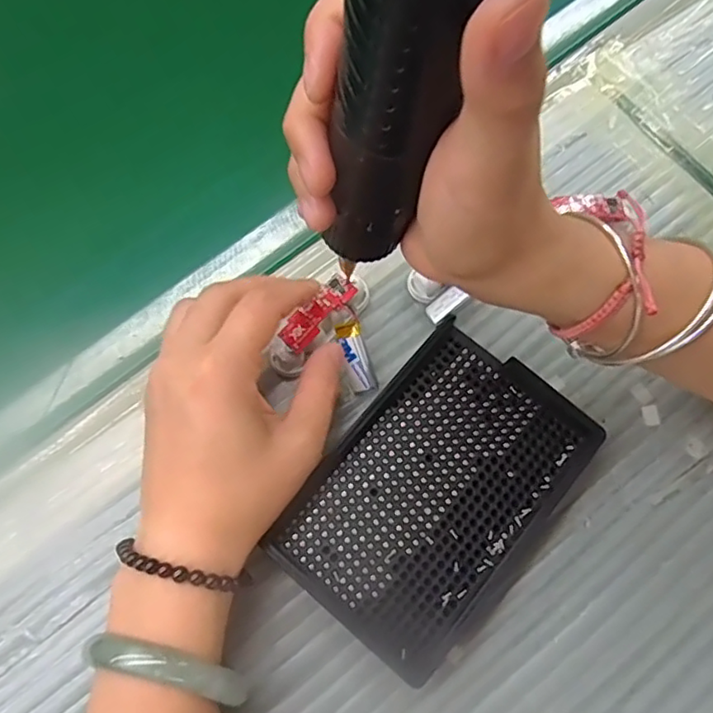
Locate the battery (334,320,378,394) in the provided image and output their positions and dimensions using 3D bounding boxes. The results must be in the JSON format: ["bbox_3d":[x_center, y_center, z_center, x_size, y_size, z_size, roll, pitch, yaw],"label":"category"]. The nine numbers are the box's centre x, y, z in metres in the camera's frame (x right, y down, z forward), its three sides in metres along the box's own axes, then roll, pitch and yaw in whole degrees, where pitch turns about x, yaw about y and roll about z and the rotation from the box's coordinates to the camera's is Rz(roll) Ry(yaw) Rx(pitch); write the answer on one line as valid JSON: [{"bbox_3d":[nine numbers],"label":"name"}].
[{"bbox_3d":[0.000,0.001,0.298,0.012,0.008,0.035,-18,93,-6],"label":"battery"}]

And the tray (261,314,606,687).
[{"bbox_3d":[0.036,0.060,0.282,0.091,0.024,0.138,40,76,10],"label":"tray"}]

